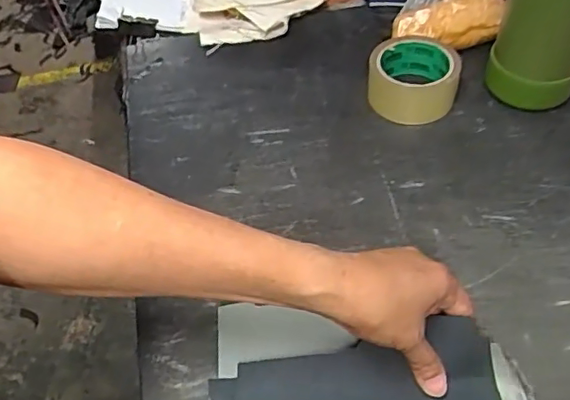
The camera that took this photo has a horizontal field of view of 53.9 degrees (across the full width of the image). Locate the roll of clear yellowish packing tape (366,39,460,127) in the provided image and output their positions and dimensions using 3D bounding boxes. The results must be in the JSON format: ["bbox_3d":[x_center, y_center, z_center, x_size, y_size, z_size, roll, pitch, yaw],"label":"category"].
[{"bbox_3d":[0.140,-0.134,0.621,0.095,0.050,0.093,5,51,9],"label":"roll of clear yellowish packing tape"}]

